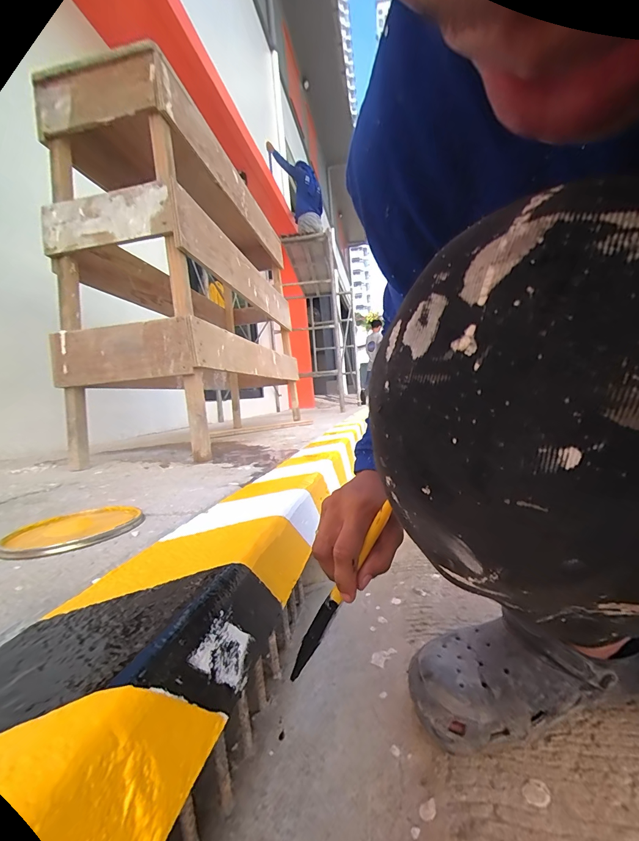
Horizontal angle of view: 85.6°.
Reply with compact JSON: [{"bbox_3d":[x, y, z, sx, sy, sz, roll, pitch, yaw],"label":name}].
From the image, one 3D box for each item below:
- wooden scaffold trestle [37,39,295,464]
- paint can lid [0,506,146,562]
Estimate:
[{"bbox_3d":[-0.473,-0.486,1.569,0.456,1.015,1.280,-4,5,11],"label":"wooden scaffold trestle"},{"bbox_3d":[-0.315,0.142,0.447,0.150,0.014,0.158,-8,6,-29],"label":"paint can lid"}]

